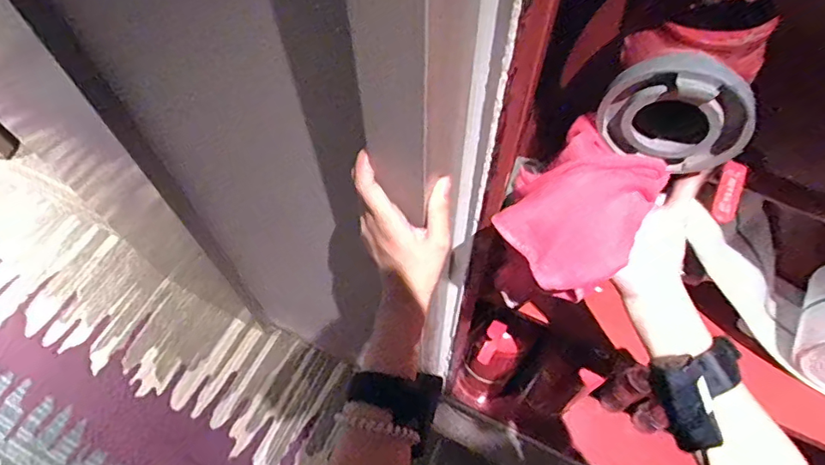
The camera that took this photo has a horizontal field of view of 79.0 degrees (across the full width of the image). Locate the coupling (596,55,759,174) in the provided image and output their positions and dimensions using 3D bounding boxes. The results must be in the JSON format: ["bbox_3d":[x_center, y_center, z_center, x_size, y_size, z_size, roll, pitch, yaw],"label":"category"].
[{"bbox_3d":[0.198,-0.091,0.377,0.101,0.091,0.032,13,62,8],"label":"coupling"}]

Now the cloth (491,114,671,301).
[{"bbox_3d":[0.134,-0.021,0.417,0.103,0.069,0.114,32,66,19],"label":"cloth"}]

